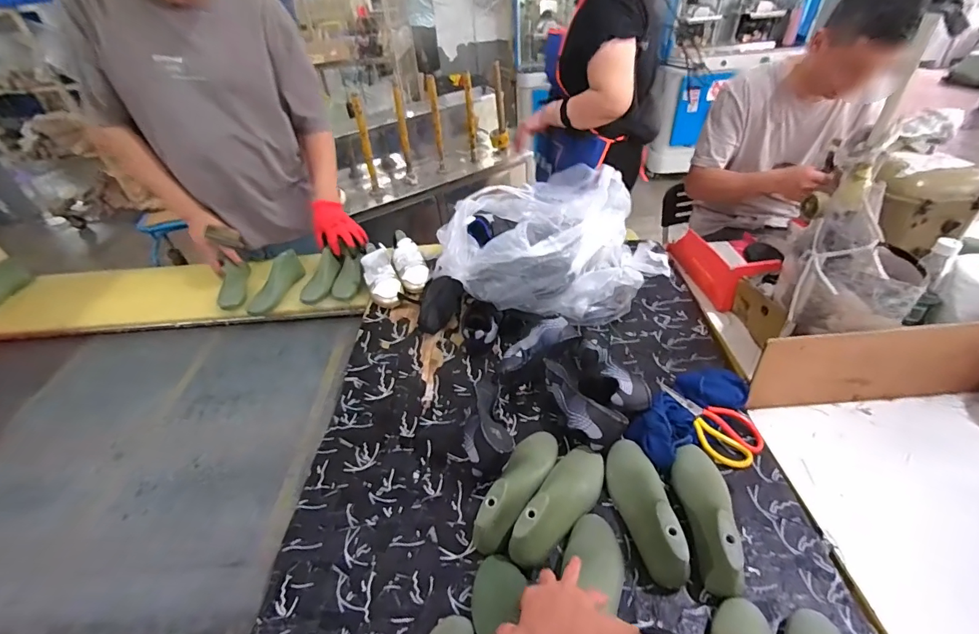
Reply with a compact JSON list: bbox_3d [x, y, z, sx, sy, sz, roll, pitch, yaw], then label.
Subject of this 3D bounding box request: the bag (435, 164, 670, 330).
[{"bbox_3d":[0.125,-0.195,1.043,0.438,0.228,0.410,-3,41,2],"label":"bag"}]

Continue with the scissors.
[{"bbox_3d":[0.363,0.177,0.760,0.099,0.025,0.196,-33,48,-29],"label":"scissors"}]

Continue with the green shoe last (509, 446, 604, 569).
[{"bbox_3d":[0.109,0.271,0.644,0.073,0.079,0.206,20,47,26],"label":"green shoe last"}]

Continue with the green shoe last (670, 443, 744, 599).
[{"bbox_3d":[0.314,0.268,0.611,0.074,0.085,0.205,-3,41,3],"label":"green shoe last"}]

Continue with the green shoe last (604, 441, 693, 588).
[{"bbox_3d":[0.222,0.267,0.631,0.068,0.087,0.203,-6,41,-1],"label":"green shoe last"}]

